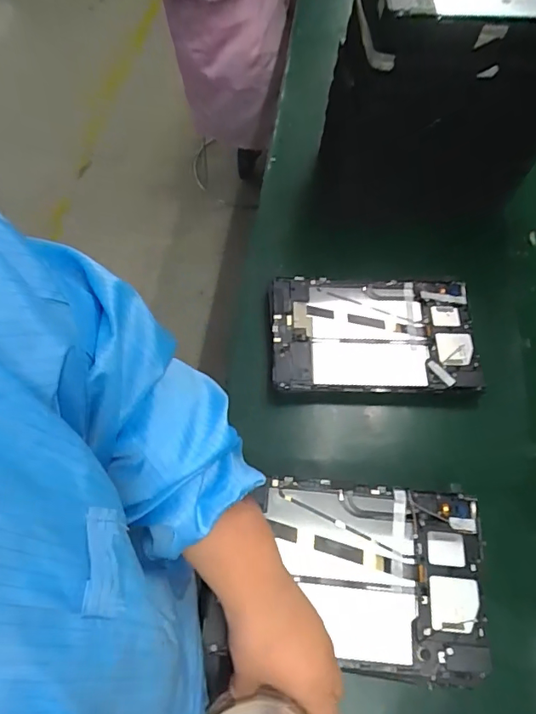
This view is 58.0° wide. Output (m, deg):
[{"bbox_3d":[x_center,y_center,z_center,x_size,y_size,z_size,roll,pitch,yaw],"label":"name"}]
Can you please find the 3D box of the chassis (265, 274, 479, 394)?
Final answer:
[{"bbox_3d":[0.120,-0.029,0.562,0.234,0.013,0.142,1,63,-2],"label":"chassis"}]

